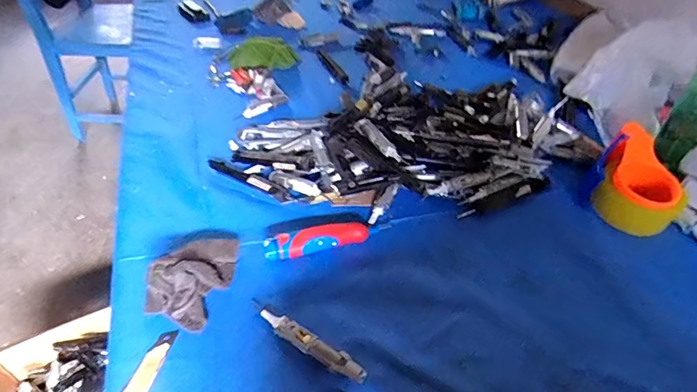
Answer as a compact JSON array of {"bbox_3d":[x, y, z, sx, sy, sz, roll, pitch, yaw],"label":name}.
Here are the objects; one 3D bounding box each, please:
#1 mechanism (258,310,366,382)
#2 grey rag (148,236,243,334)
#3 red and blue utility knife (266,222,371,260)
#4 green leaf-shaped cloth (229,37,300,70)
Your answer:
[{"bbox_3d":[-0.039,0.150,0.435,0.131,0.017,0.020,27,50,25],"label":"mechanism"},{"bbox_3d":[-0.173,0.083,0.488,0.070,0.040,0.120,11,45,12],"label":"grey rag"},{"bbox_3d":[-0.038,0.056,0.526,0.125,0.028,0.025,-10,45,-10],"label":"red and blue utility knife"},{"bbox_3d":[-0.175,-0.292,0.883,0.143,0.040,0.086,-10,45,-10],"label":"green leaf-shaped cloth"}]

